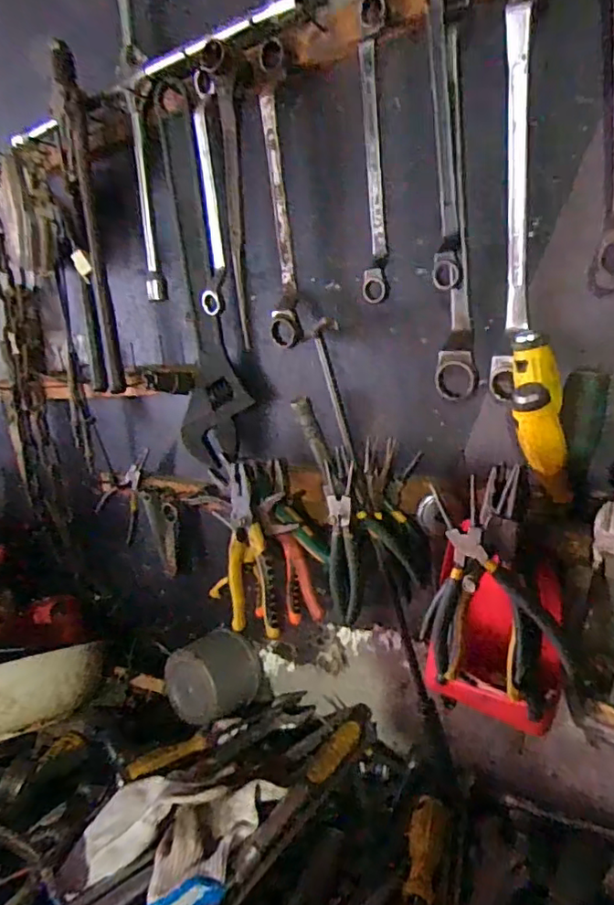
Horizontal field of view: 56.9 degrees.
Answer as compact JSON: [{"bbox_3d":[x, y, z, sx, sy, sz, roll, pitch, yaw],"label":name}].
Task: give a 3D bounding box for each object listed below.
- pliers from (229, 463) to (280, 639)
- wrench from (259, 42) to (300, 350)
[{"bbox_3d":[-0.062,0.109,0.634,0.061,0.188,0.020,-2,5,37],"label":"pliers"},{"bbox_3d":[-0.031,-0.259,0.587,0.036,0.287,0.029,-6,12,-3],"label":"wrench"}]

